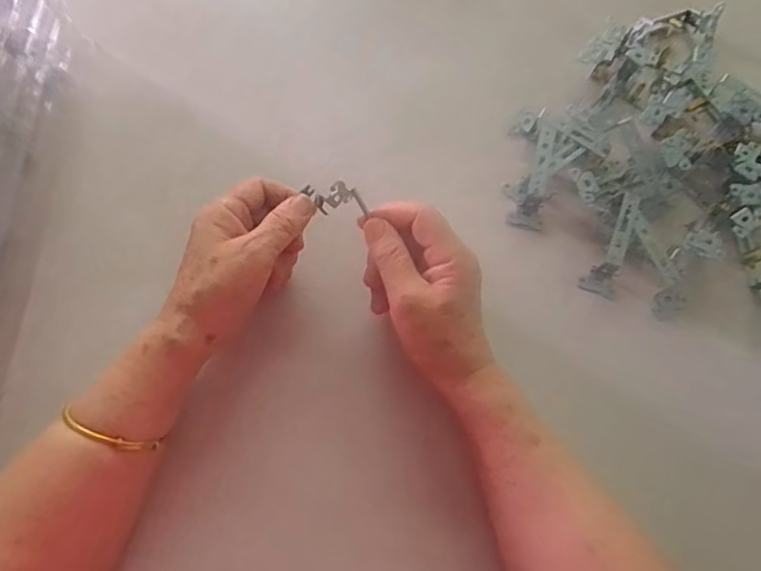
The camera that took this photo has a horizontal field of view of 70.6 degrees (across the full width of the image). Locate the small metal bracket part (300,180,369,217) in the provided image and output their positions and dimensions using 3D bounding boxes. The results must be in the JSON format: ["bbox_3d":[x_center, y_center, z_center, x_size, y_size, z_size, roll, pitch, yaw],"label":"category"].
[{"bbox_3d":[-0.033,-0.065,0.400,0.048,0.026,0.014,4,68,38],"label":"small metal bracket part"}]

